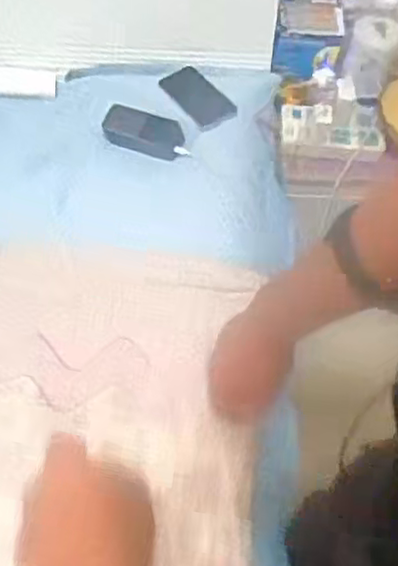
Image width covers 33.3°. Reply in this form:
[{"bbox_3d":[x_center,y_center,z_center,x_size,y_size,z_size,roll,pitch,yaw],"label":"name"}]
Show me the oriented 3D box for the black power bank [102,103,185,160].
[{"bbox_3d":[-0.090,-0.251,1.092,0.127,0.042,0.060,18,60,7],"label":"black power bank"}]

